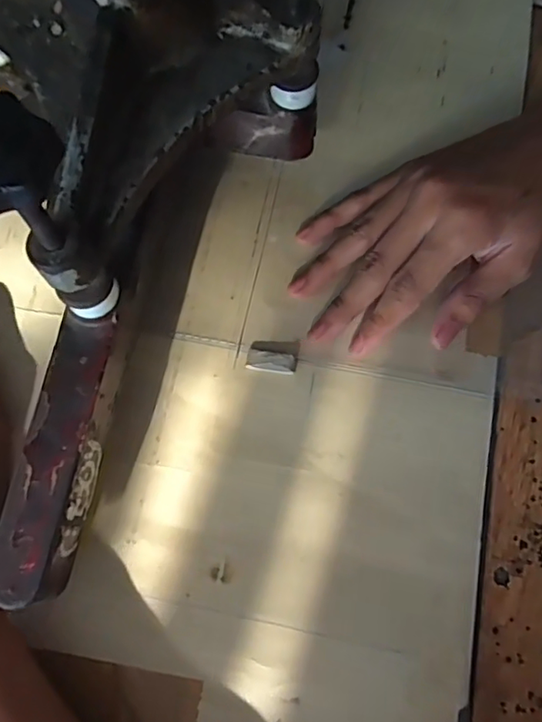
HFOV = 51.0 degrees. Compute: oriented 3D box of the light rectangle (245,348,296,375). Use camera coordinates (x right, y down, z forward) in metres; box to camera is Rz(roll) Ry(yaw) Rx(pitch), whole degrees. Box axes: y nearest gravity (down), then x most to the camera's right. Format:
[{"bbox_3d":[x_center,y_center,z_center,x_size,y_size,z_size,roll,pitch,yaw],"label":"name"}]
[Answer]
[{"bbox_3d":[0.000,0.000,0.300,0.026,0.006,0.011,11,74,3],"label":"light rectangle"}]

